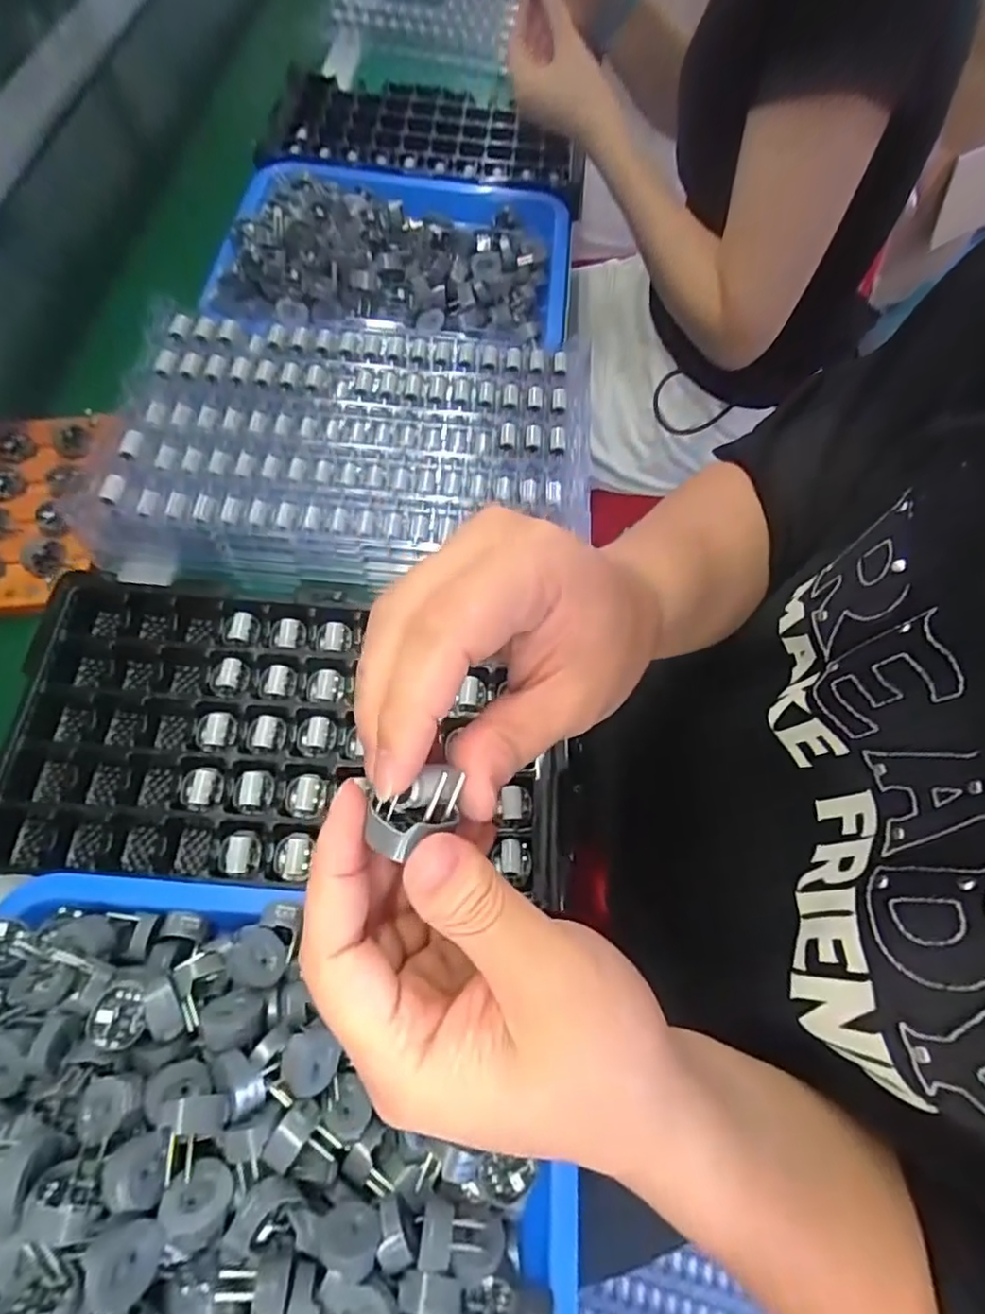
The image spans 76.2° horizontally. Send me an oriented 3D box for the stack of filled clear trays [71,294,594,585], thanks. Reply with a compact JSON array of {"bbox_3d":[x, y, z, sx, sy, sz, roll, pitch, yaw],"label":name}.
[{"bbox_3d":[-0.108,-0.167,0.498,0.364,0.052,0.250,1,65,-1],"label":"stack of filled clear trays"}]

